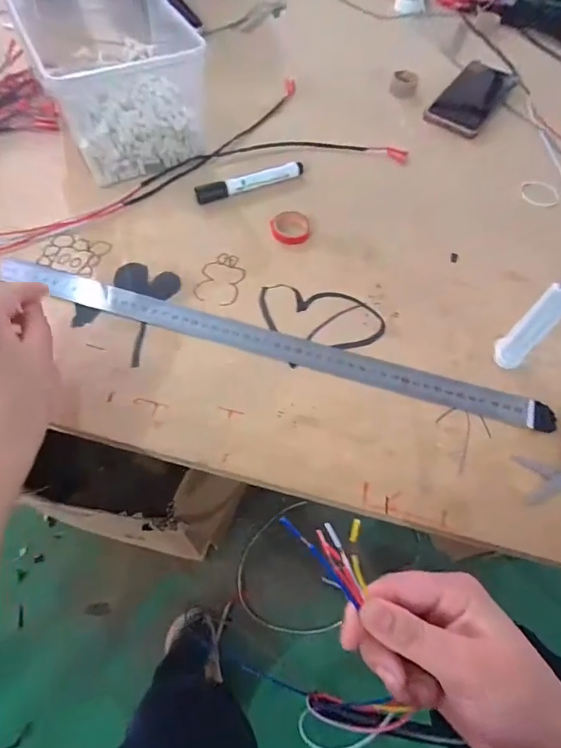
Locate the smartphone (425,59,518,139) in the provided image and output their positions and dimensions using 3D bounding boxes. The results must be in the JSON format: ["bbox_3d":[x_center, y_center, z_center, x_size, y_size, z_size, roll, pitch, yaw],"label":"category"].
[{"bbox_3d":[0.272,-0.392,0.622,0.075,0.014,0.178,34,65,14],"label":"smartphone"}]

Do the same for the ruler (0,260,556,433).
[{"bbox_3d":[-0.013,-0.032,0.406,0.507,0.008,0.032,16,64,5],"label":"ruler"}]

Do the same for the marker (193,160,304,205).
[{"bbox_3d":[-0.034,-0.221,0.504,0.131,0.013,0.018,-23,65,-15],"label":"marker"}]

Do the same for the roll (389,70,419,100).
[{"bbox_3d":[0.174,-0.404,0.620,0.038,0.024,0.035,2,61,-3],"label":"roll"}]

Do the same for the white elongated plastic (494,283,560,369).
[{"bbox_3d":[0.213,-0.047,0.356,0.020,0.132,0.025,-31,68,-19],"label":"white elongated plastic"}]

